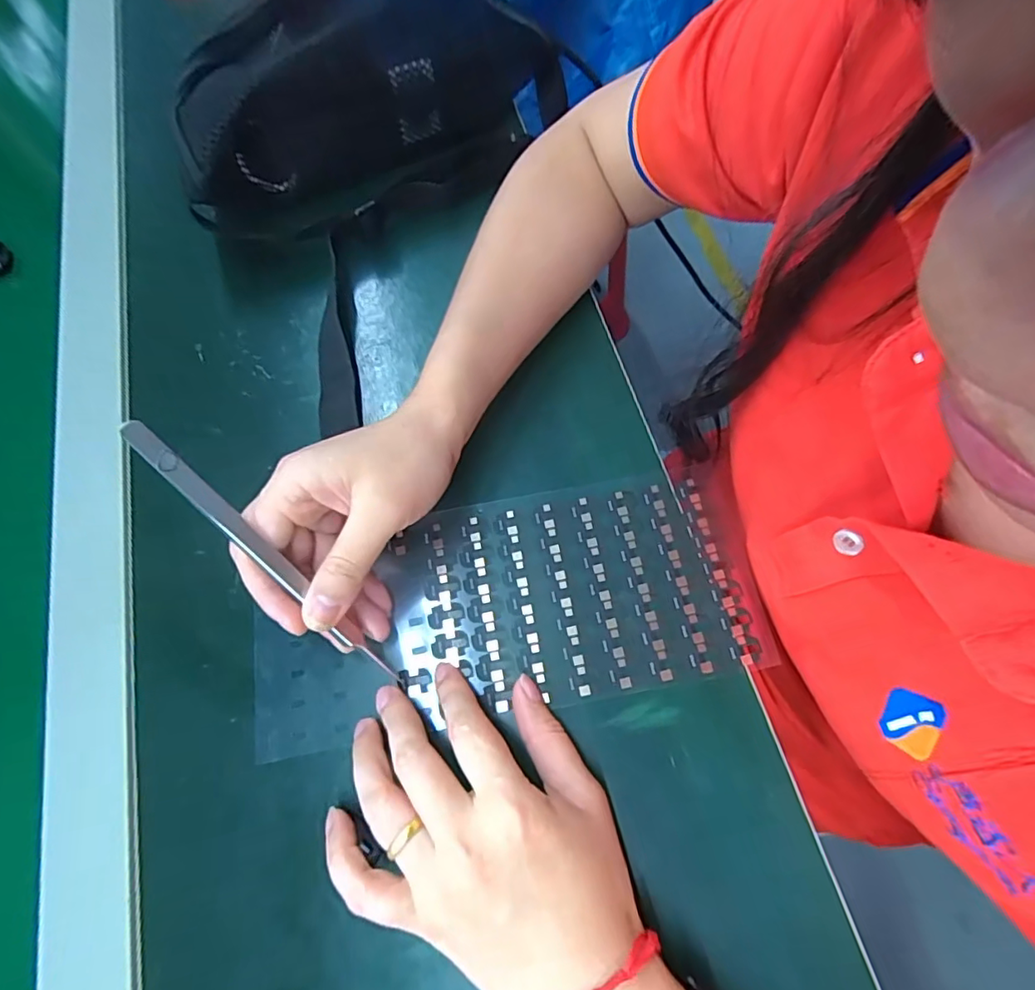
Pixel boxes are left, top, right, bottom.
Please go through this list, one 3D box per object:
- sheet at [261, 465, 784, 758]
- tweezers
[{"bbox_3d":[-0.007,0.055,0.295,0.258,0.004,0.112,-11,69,-3],"label":"sheet"},{"bbox_3d":[-0.108,0.029,0.245,0.010,0.004,0.153,-45,109,-15],"label":"tweezers"}]

